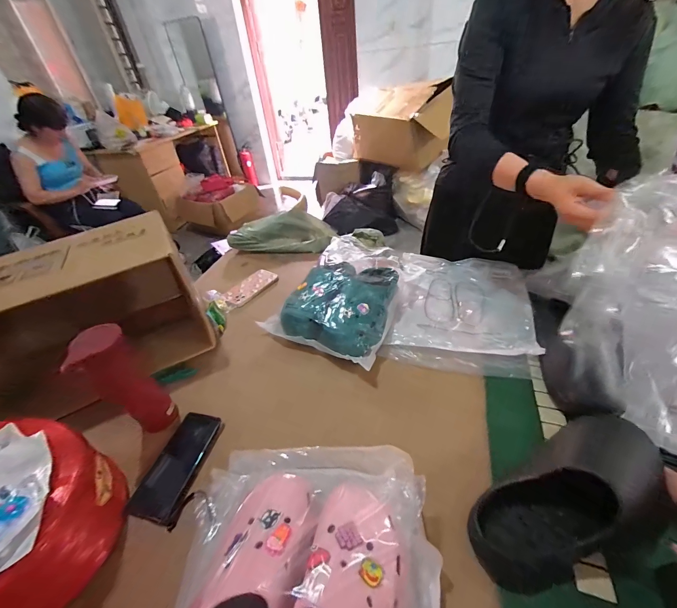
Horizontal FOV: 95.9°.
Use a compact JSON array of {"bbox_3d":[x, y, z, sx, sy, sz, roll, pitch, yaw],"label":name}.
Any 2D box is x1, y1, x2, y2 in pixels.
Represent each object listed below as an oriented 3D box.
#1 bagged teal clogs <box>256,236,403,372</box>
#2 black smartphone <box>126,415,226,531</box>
[{"bbox_3d":[0.017,-0.032,0.739,0.261,0.121,0.333,15,44,24],"label":"bagged teal clogs"},{"bbox_3d":[-0.260,0.263,0.505,0.089,0.012,0.160,3,48,17],"label":"black smartphone"}]

